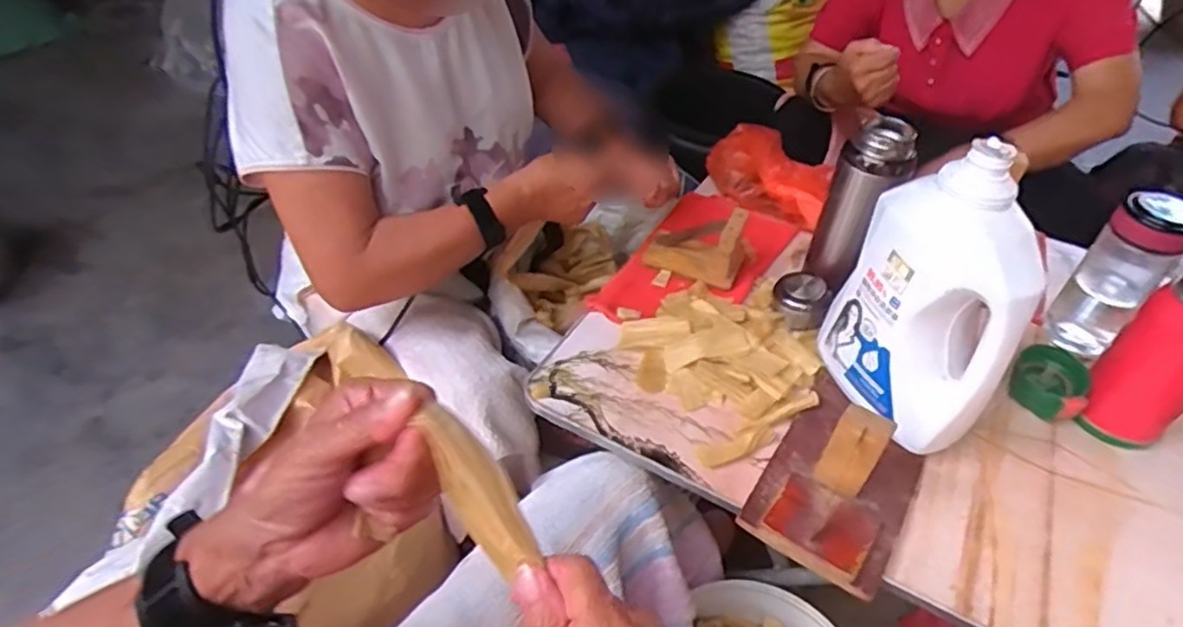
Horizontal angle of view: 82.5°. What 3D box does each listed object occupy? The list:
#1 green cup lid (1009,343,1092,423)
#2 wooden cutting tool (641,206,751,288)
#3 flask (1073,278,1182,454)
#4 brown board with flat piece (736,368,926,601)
[{"bbox_3d":[0.465,0.071,0.685,0.066,0.037,0.069,2,45,-2],"label":"green cup lid"},{"bbox_3d":[0.125,-0.088,0.809,0.113,0.078,0.066,14,45,10],"label":"wooden cutting tool"},{"bbox_3d":[0.520,0.044,0.613,0.078,0.169,0.069,36,53,28],"label":"flask"},{"bbox_3d":[0.228,0.117,0.578,0.119,0.101,0.195,28,49,22],"label":"brown board with flat piece"}]

